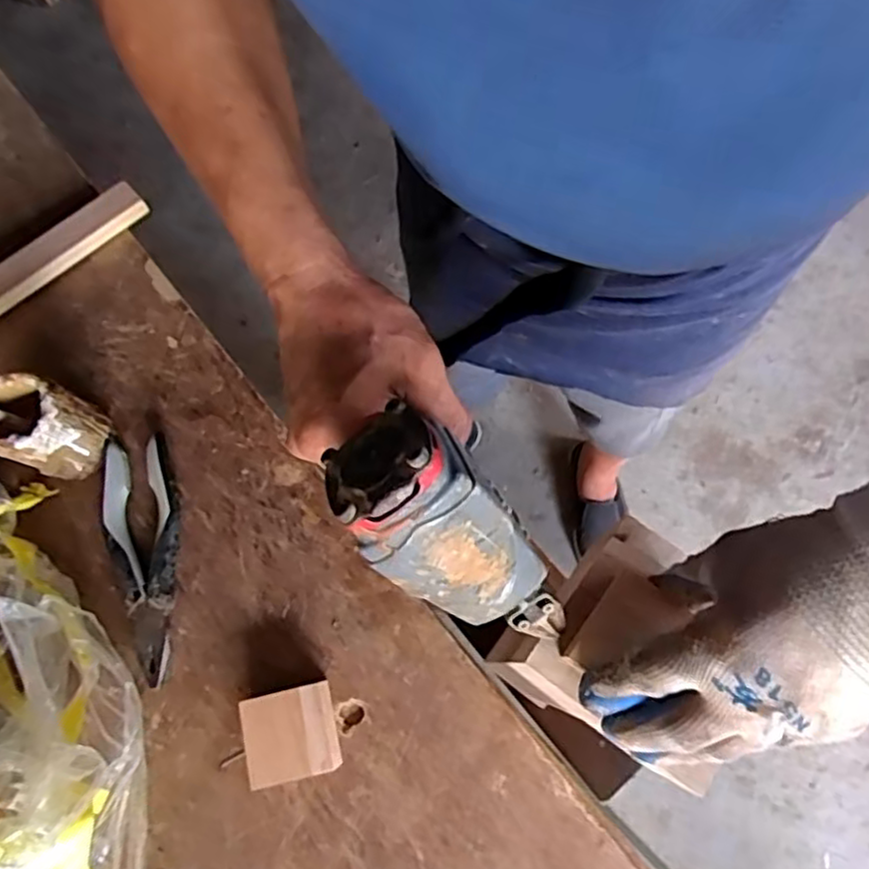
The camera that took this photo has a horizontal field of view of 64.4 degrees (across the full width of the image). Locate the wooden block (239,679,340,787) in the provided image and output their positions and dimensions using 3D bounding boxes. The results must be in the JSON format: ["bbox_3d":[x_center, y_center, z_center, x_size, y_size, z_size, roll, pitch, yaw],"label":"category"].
[{"bbox_3d":[-0.104,0.215,0.499,0.060,0.034,0.060,-14,72,-2],"label":"wooden block"}]

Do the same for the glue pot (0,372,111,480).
[{"bbox_3d":[-0.305,-0.004,0.545,0.058,0.093,0.061,-1,72,2],"label":"glue pot"}]

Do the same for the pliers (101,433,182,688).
[{"bbox_3d":[-0.231,0.096,0.549,0.058,0.021,0.196,-9,72,-1],"label":"pliers"}]

